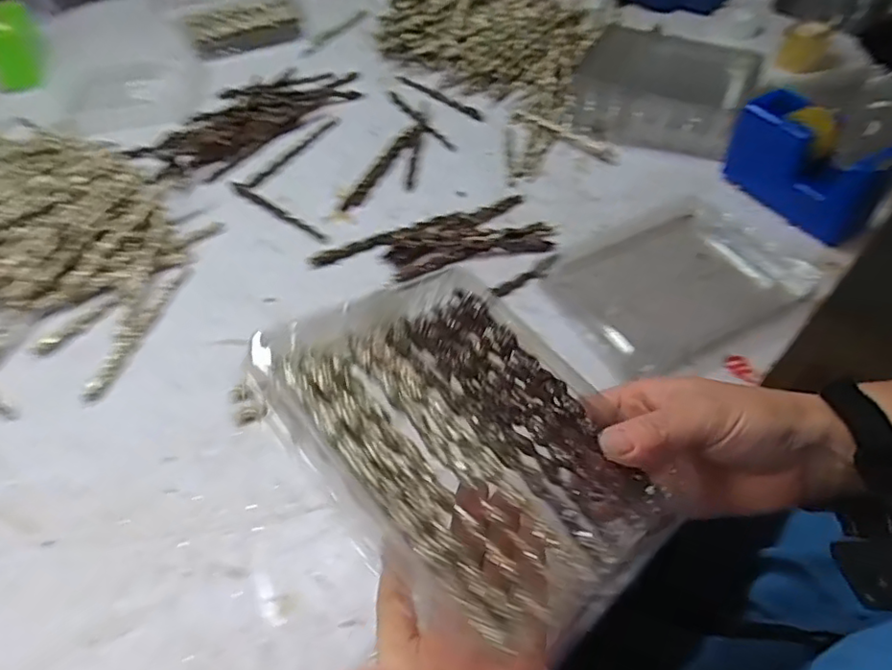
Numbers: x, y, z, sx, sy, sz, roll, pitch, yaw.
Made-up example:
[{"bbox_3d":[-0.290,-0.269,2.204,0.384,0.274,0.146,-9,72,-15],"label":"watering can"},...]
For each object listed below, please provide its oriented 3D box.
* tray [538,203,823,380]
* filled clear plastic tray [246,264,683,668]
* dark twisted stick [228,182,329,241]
[{"bbox_3d":[0.194,-0.048,0.524,0.199,0.014,0.144,-24,52,-14],"label":"tray"},{"bbox_3d":[0.010,0.043,0.287,0.184,0.015,0.146,44,48,18],"label":"filled clear plastic tray"},{"bbox_3d":[-0.174,-0.128,0.625,0.148,0.005,0.015,32,60,28],"label":"dark twisted stick"}]

